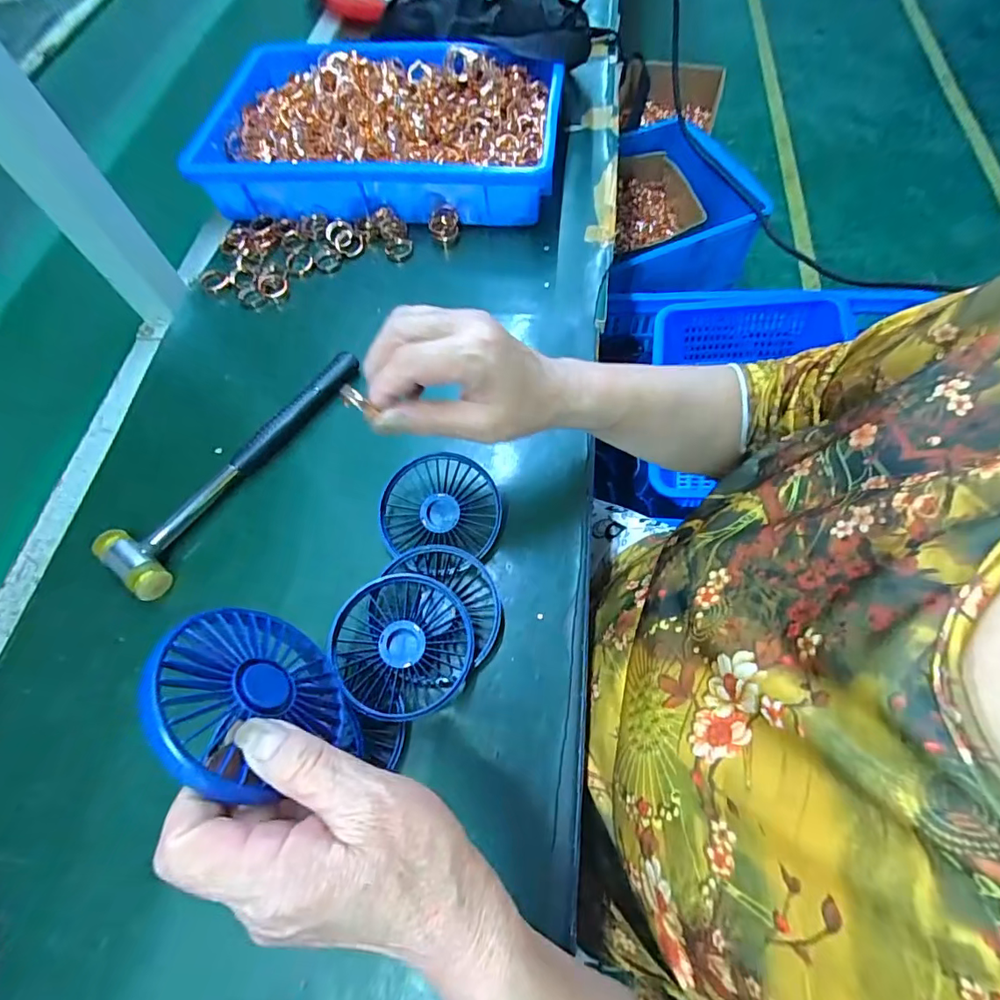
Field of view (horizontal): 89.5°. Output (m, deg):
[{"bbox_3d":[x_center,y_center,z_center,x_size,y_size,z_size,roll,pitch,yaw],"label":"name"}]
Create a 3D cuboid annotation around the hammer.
[{"bbox_3d":[-0.206,-0.035,0.401,0.062,0.023,0.237,30,70,16],"label":"hammer"}]

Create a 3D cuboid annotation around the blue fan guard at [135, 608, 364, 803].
[{"bbox_3d":[-0.108,0.085,0.225,0.012,0.090,0.080,-42,68,15],"label":"blue fan guard"}]

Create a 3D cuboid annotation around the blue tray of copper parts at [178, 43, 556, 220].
[{"bbox_3d":[-0.121,-0.391,0.539,0.358,0.068,0.221,4,66,5],"label":"blue tray of copper parts"}]

